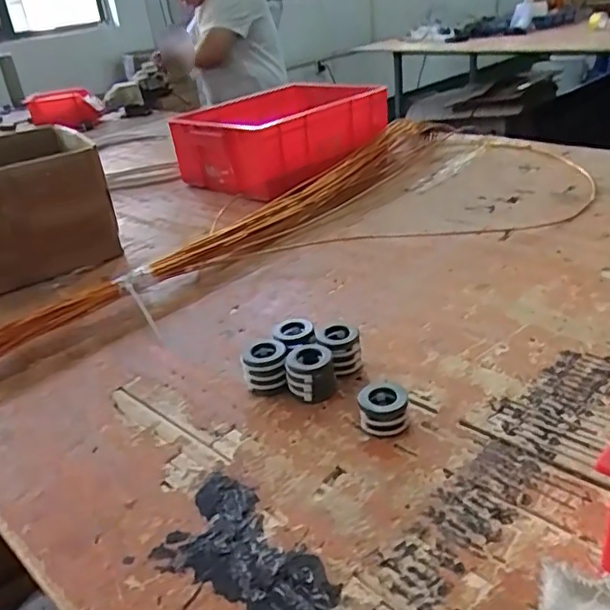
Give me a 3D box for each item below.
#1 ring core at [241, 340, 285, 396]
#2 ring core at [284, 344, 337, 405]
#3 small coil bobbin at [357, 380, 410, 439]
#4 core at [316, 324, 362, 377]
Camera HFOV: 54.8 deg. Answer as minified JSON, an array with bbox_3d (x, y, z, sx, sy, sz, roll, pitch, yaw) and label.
[{"bbox_3d":[-0.041,0.066,0.613,0.043,0.044,0.041,-6,29,2],"label":"ring core"},{"bbox_3d":[0.006,0.070,0.599,0.048,0.040,0.048,-9,29,-3],"label":"ring core"},{"bbox_3d":[0.074,0.096,0.548,0.043,0.031,0.046,-1,29,11],"label":"small coil bobbin"},{"bbox_3d":[0.037,0.051,0.624,0.044,0.046,0.048,-8,29,-2],"label":"core"}]

